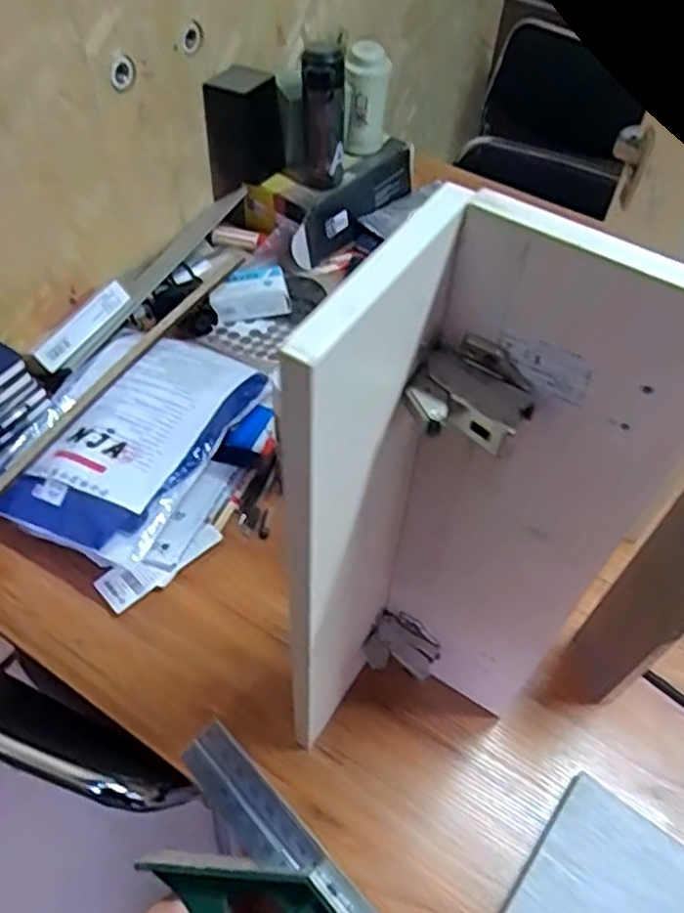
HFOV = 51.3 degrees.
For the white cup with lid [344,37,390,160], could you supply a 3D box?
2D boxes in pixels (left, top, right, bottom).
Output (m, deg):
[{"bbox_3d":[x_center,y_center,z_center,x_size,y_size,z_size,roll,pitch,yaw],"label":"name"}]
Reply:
[{"bbox_3d":[0.044,-0.627,1.269,0.070,0.171,0.095,4,52,1],"label":"white cup with lid"}]

